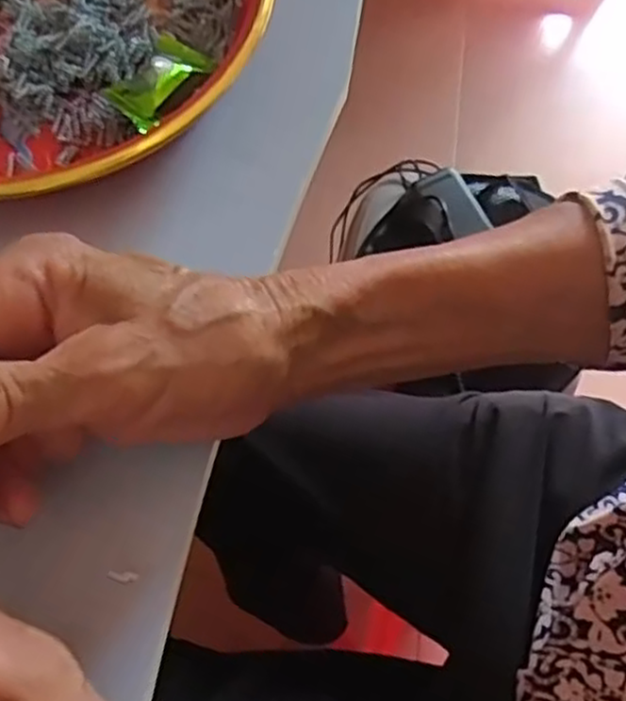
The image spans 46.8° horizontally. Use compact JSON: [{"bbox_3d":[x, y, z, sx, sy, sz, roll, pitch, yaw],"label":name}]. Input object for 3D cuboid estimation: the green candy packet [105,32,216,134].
[{"bbox_3d":[-0.064,-0.112,0.294,0.026,0.014,0.048,30,70,9],"label":"green candy packet"}]

